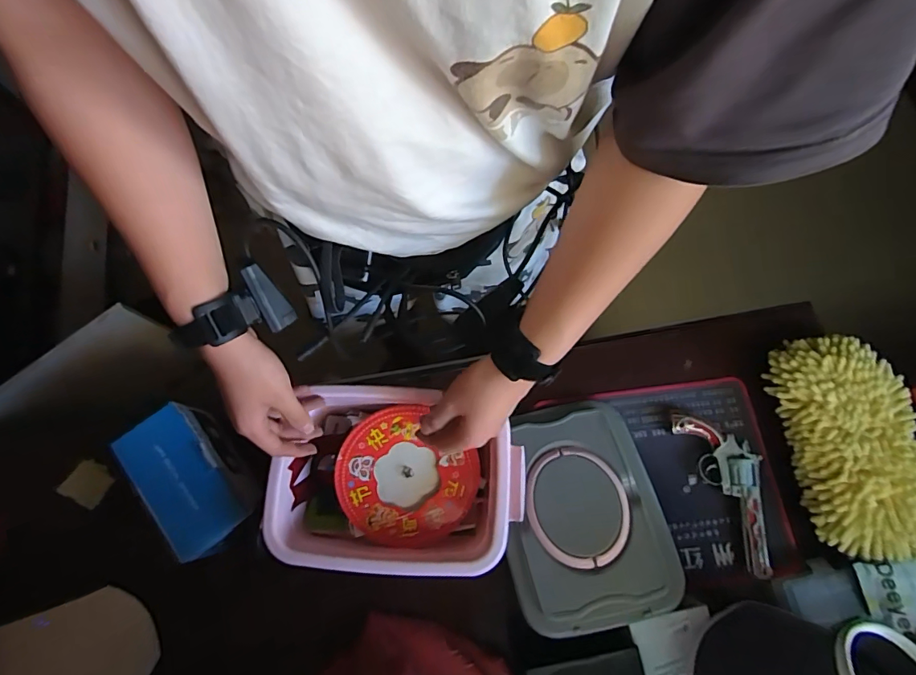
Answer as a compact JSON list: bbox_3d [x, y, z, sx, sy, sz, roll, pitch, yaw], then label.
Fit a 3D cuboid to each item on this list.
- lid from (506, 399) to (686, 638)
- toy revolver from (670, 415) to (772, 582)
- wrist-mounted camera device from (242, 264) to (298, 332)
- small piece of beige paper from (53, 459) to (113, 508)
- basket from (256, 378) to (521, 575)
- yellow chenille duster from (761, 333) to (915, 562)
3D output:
[{"bbox_3d":[0.144,0.197,0.550,0.174,0.017,0.245,-9,59,3],"label":"lid"},{"bbox_3d":[0.352,0.185,0.589,0.069,0.024,0.204,-22,77,-7],"label":"toy revolver"},{"bbox_3d":[-0.173,-0.036,0.423,0.024,0.066,0.010,-27,36,-9],"label":"wrist-mounted camera device"},{"bbox_3d":[-0.481,0.190,0.607,0.049,0.007,0.049,40,44,-17],"label":"small piece of beige paper"},{"bbox_3d":[-0.070,0.157,0.520,0.245,0.094,0.178,6,75,0],"label":"basket"},{"bbox_3d":[0.483,0.123,0.566,0.137,0.056,0.258,-6,76,-4],"label":"yellow chenille duster"}]

